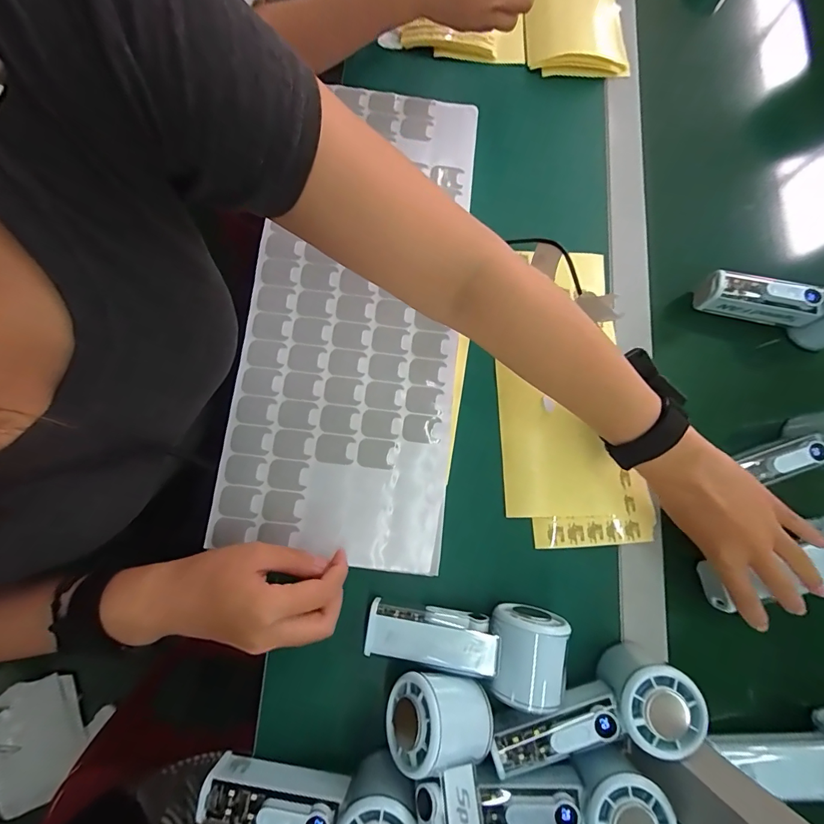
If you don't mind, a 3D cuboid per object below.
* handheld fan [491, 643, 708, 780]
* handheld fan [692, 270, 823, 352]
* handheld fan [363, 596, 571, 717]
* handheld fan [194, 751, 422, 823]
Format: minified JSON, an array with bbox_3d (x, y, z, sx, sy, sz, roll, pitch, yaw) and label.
[{"bbox_3d":[0.131,0.226,0.303,0.150,0.053,0.058,-15,81,-5],"label":"handheld fan"},{"bbox_3d":[0.362,-0.105,0.390,0.156,0.055,0.058,8,77,-3],"label":"handheld fan"},{"bbox_3d":[0.042,0.175,0.317,0.149,0.054,0.065,15,77,-2],"label":"handheld fan"},{"bbox_3d":[-0.072,0.280,0.279,0.150,0.051,0.058,3,80,-2],"label":"handheld fan"}]

